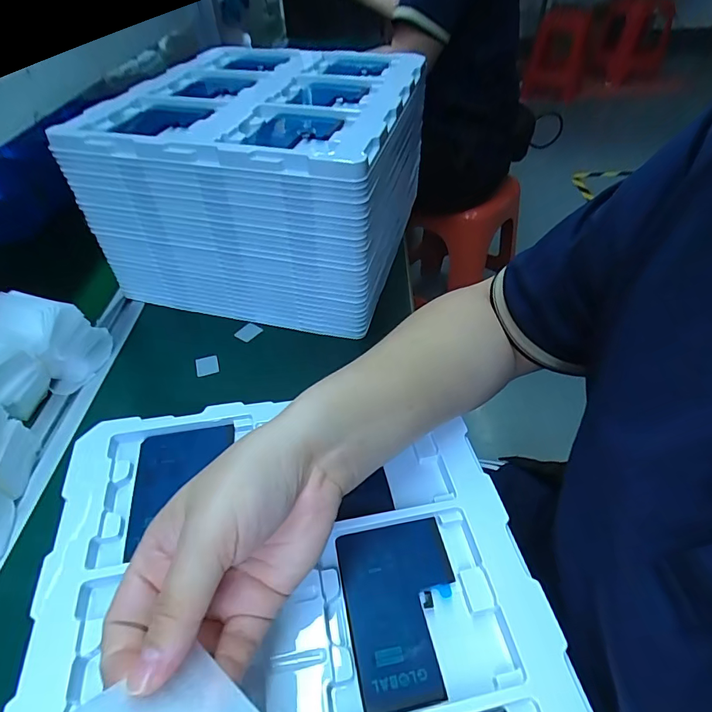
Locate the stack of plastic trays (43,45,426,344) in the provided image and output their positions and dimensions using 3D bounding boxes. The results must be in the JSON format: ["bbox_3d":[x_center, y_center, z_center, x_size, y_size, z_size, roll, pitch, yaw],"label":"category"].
[{"bbox_3d":[-0.086,-0.215,0.506,0.284,0.167,0.318,9,48,12],"label":"stack of plastic trays"}]

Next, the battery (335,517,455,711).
[{"bbox_3d":[0.027,0.142,0.251,0.065,0.009,0.090,-9,46,-6],"label":"battery"}]

